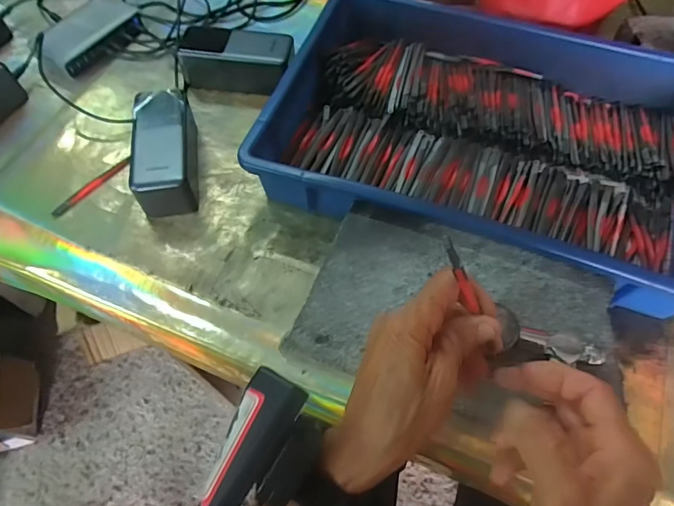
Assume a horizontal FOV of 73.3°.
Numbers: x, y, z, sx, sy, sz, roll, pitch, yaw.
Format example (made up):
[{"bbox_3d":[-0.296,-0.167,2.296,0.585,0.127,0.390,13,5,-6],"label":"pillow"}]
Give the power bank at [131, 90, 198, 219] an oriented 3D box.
[{"bbox_3d":[-0.179,-0.105,0.475,0.054,0.053,0.133,-8,63,-3],"label":"power bank"}]

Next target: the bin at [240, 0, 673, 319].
[{"bbox_3d":[0.154,-0.125,0.463,0.413,0.071,0.276,18,66,8],"label":"bin"}]

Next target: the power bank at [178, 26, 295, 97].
[{"bbox_3d":[-0.116,-0.228,0.540,0.131,0.054,0.062,9,64,5],"label":"power bank"}]

